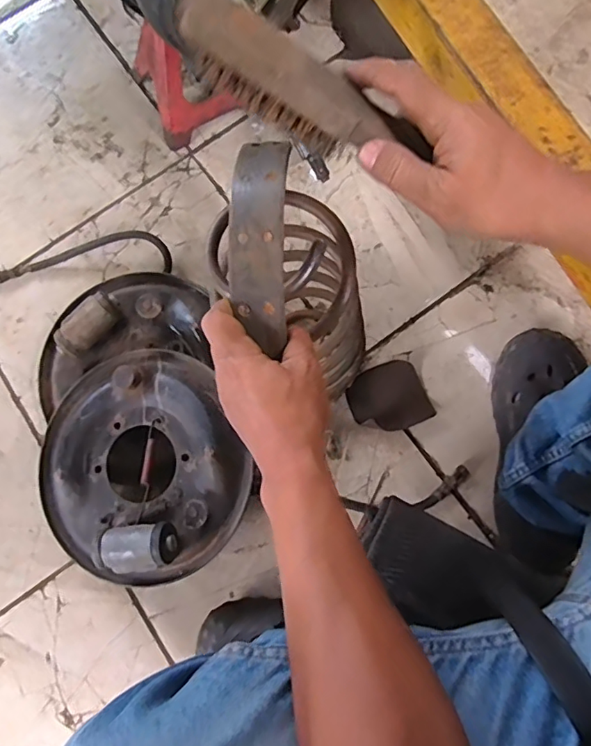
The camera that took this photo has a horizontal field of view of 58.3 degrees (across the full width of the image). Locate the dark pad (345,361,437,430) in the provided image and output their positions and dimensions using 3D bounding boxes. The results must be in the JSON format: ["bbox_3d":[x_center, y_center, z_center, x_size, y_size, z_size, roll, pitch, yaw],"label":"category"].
[{"bbox_3d":[0.124,0.033,0.711,0.101,0.009,0.087,-19,77,-1],"label":"dark pad"}]

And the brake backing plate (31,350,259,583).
[{"bbox_3d":[-0.194,0.112,0.635,0.252,0.073,0.264,-1,78,3],"label":"brake backing plate"}]

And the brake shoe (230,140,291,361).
[{"bbox_3d":[-0.026,-0.099,0.385,0.040,0.031,0.161,-2,82,1],"label":"brake shoe"}]

